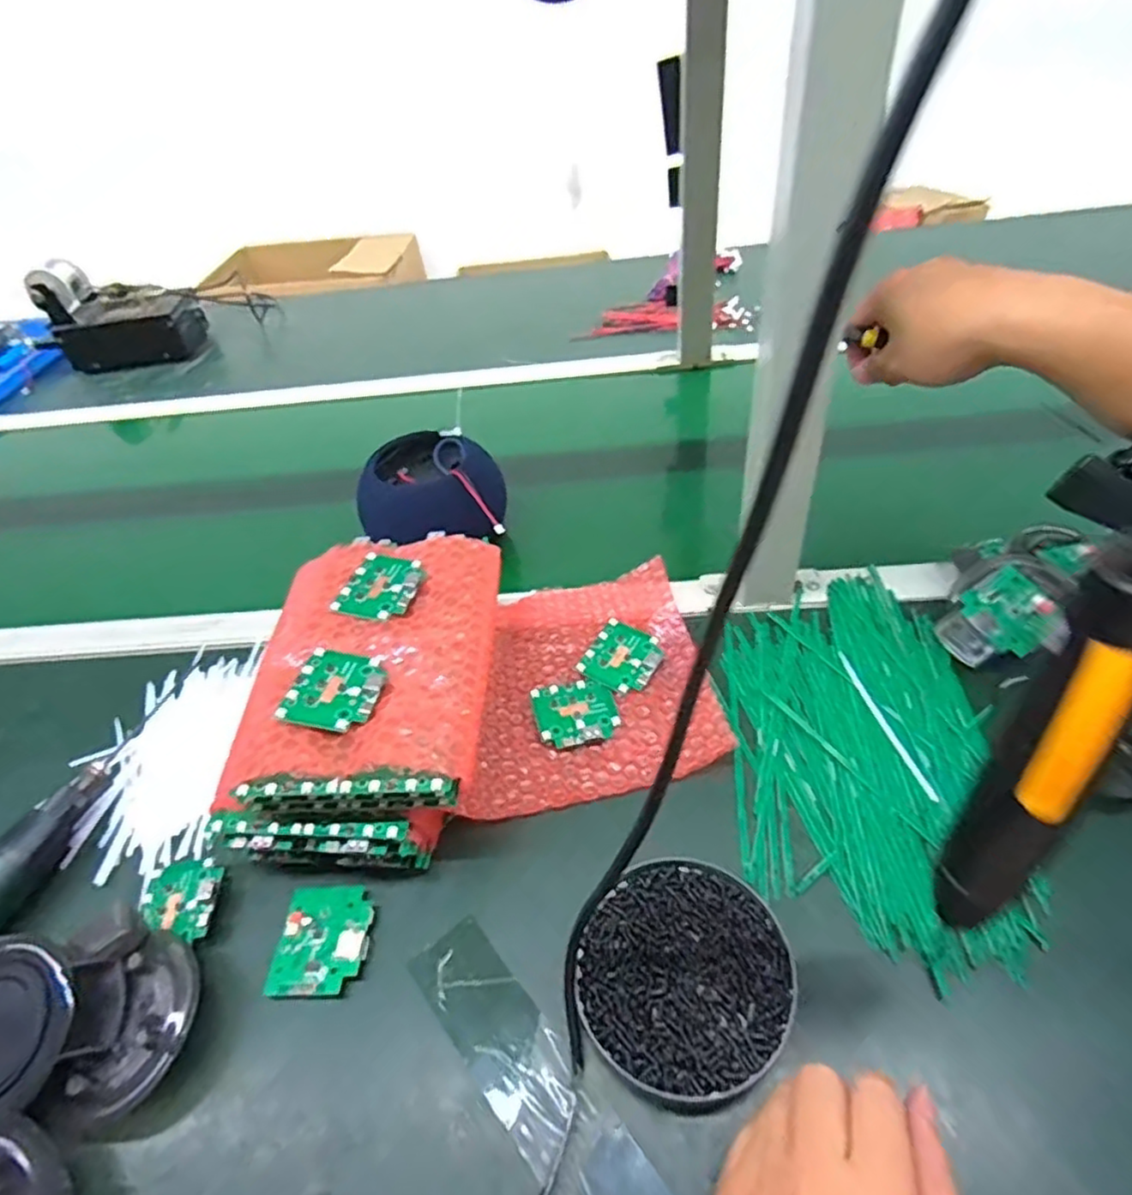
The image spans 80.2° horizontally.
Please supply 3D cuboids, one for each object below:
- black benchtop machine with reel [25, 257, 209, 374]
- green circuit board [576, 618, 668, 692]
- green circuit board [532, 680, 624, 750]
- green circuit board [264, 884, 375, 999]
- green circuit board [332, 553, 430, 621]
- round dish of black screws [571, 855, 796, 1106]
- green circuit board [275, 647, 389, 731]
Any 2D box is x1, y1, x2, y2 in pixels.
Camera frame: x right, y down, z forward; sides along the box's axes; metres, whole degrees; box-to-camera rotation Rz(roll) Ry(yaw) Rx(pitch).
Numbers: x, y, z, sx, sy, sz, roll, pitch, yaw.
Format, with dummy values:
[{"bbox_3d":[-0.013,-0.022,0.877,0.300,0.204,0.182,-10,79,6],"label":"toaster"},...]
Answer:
[{"bbox_3d":[-0.689,-0.436,1.037,0.221,0.136,0.109,-20,46,-11],"label":"black benchtop machine with reel"},{"bbox_3d":[0.045,0.045,0.521,0.053,0.009,0.056,21,52,27],"label":"green circuit board"},{"bbox_3d":[0.008,0.084,0.489,0.056,0.008,0.052,-15,45,-6],"label":"green circuit board"},{"bbox_3d":[-0.143,0.203,0.398,0.054,0.014,0.059,-7,45,2],"label":"green circuit board"},{"bbox_3d":[-0.129,-0.007,0.475,0.054,0.010,0.057,9,47,17],"label":"green circuit board"},{"bbox_3d":[0.063,0.201,0.361,0.108,0.020,0.110,-4,45,4],"label":"round dish of black screws"},{"bbox_3d":[-0.140,0.055,0.411,0.052,0.009,0.058,1,46,10],"label":"green circuit board"}]

